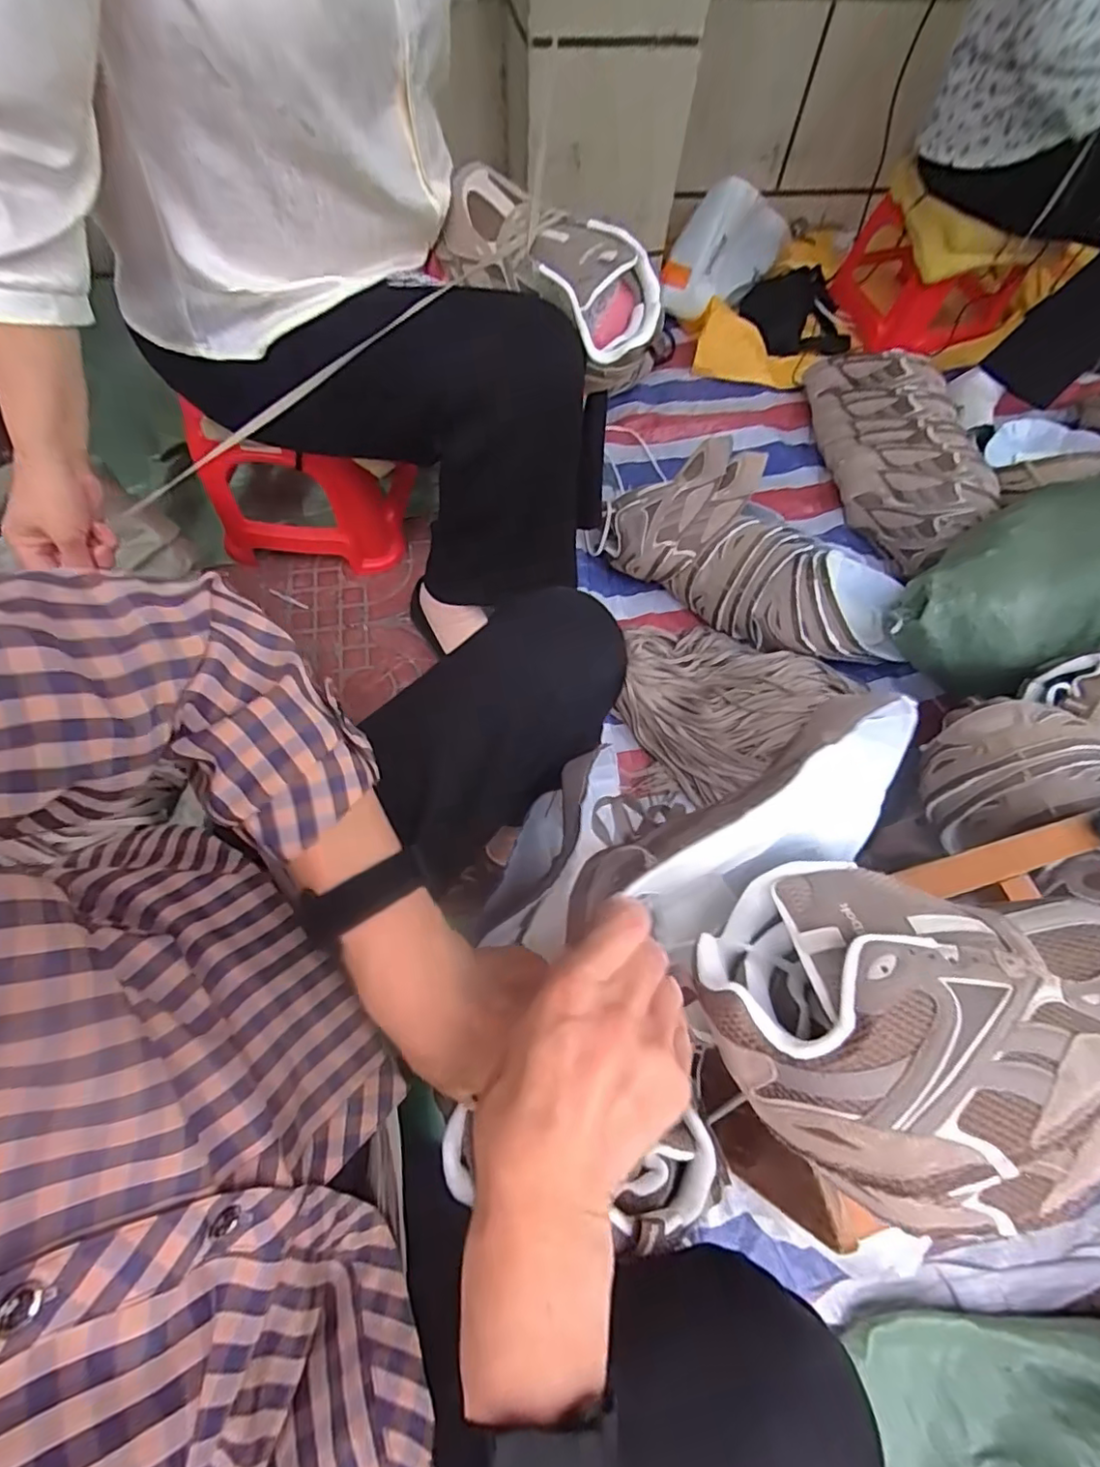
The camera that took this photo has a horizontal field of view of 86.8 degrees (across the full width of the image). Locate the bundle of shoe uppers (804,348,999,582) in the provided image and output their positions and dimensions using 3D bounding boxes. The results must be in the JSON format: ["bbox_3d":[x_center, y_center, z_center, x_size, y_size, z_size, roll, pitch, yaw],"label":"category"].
[{"bbox_3d":[0.625,-0.541,1.057,0.187,0.124,0.552,-4,65,-4],"label":"bundle of shoe uppers"}]

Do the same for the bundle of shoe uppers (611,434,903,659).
[{"bbox_3d":[0.324,-0.262,0.921,0.472,0.181,0.218,27,67,9],"label":"bundle of shoe uppers"}]

